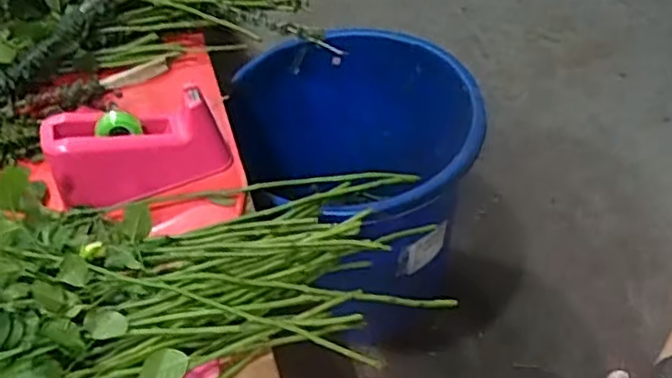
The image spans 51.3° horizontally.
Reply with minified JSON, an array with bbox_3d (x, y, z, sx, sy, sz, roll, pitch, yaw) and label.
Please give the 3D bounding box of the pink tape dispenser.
[{"bbox_3d":[-0.238,-0.052,0.844,0.198,0.088,0.084,-12,48,-5],"label":"pink tape dispenser"}]

